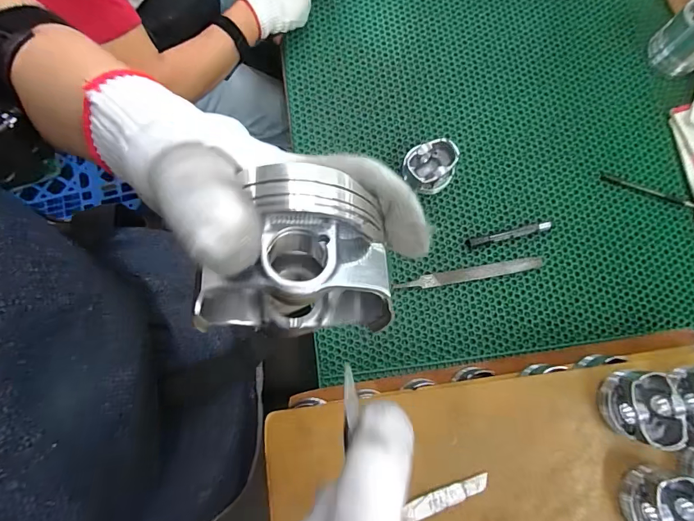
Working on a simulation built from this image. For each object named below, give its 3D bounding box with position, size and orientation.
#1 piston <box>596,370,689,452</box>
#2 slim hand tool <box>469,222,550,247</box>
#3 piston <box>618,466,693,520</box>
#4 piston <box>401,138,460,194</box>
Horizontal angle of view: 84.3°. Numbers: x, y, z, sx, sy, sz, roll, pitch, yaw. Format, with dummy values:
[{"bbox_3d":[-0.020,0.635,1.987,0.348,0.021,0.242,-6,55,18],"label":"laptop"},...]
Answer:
[{"bbox_3d":[0.346,0.172,0.450,0.064,0.058,0.078,-8,80,-1],"label":"piston"},{"bbox_3d":[0.259,-0.041,0.612,0.130,0.012,0.014,-12,80,-2],"label":"slim hand tool"},{"bbox_3d":[0.357,0.277,0.428,0.067,0.052,0.080,4,80,1],"label":"piston"},{"bbox_3d":[0.134,-0.150,0.621,0.080,0.056,0.074,0,80,1],"label":"piston"}]

